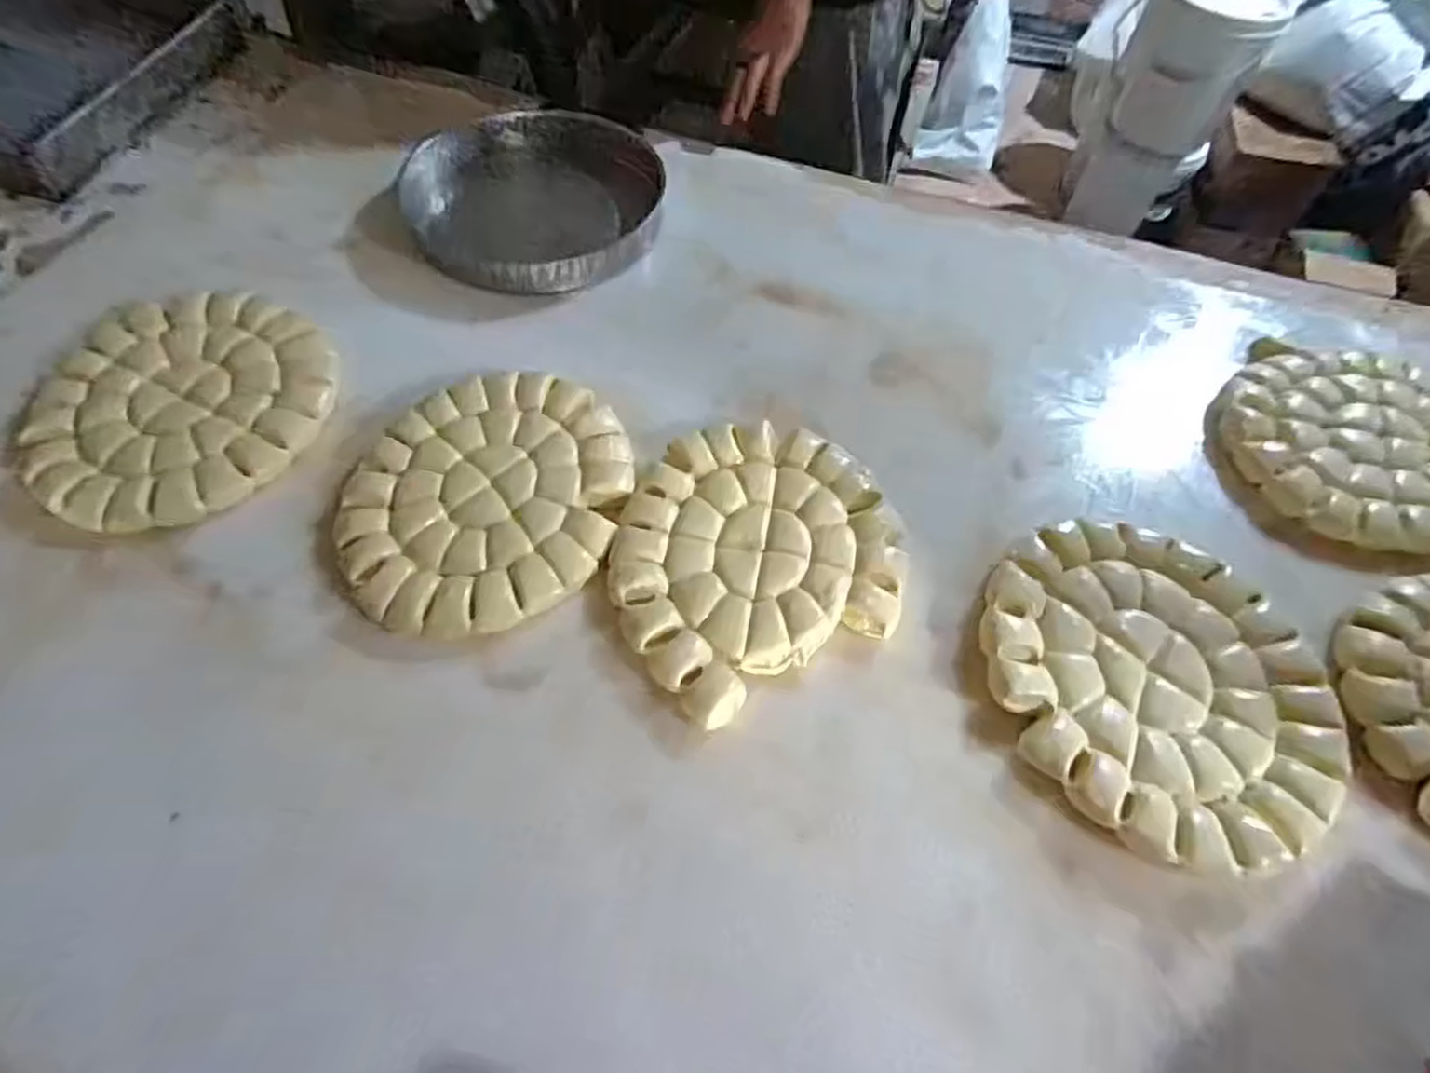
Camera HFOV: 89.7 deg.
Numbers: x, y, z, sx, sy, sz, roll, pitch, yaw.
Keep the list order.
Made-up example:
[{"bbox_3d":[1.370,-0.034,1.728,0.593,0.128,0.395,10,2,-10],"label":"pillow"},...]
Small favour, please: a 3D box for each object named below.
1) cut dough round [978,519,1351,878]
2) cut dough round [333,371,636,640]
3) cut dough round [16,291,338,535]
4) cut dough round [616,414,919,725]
[{"bbox_3d":[0.360,0.116,0.592,0.252,0.027,0.282,-10,59,-9],"label":"cut dough round"},{"bbox_3d":[-0.204,-0.042,0.662,0.236,0.021,0.280,35,63,18],"label":"cut dough round"},{"bbox_3d":[-0.517,-0.132,0.704,0.256,0.026,0.279,1,58,-2],"label":"cut dough round"},{"bbox_3d":[0.035,0.009,0.651,0.263,0.032,0.246,1,58,-2],"label":"cut dough round"}]

